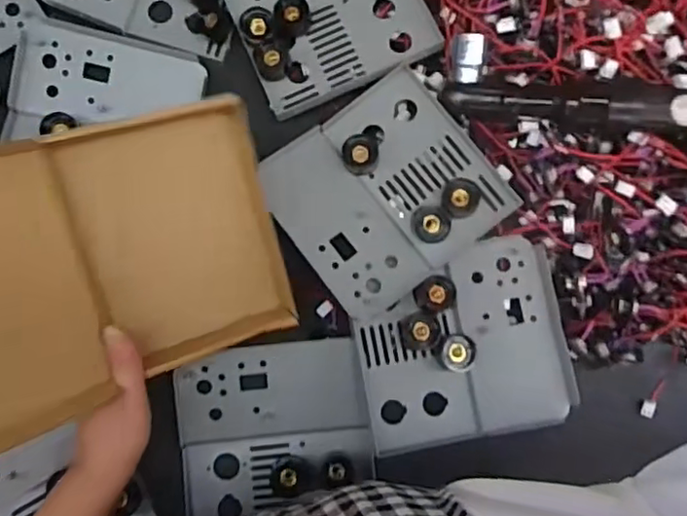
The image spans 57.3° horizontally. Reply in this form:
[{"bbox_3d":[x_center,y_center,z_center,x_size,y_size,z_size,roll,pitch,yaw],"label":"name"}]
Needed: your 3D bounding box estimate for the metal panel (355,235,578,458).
[{"bbox_3d":[0.098,0.070,0.517,0.170,0.023,0.150,-10,85,-8],"label":"metal panel"}]

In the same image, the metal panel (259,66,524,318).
[{"bbox_3d":[0.036,-0.056,0.515,0.166,0.029,0.156,-36,89,-9],"label":"metal panel"}]

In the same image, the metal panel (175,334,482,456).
[{"bbox_3d":[-0.060,0.112,0.525,0.151,0.011,0.082,-4,102,-5],"label":"metal panel"}]

